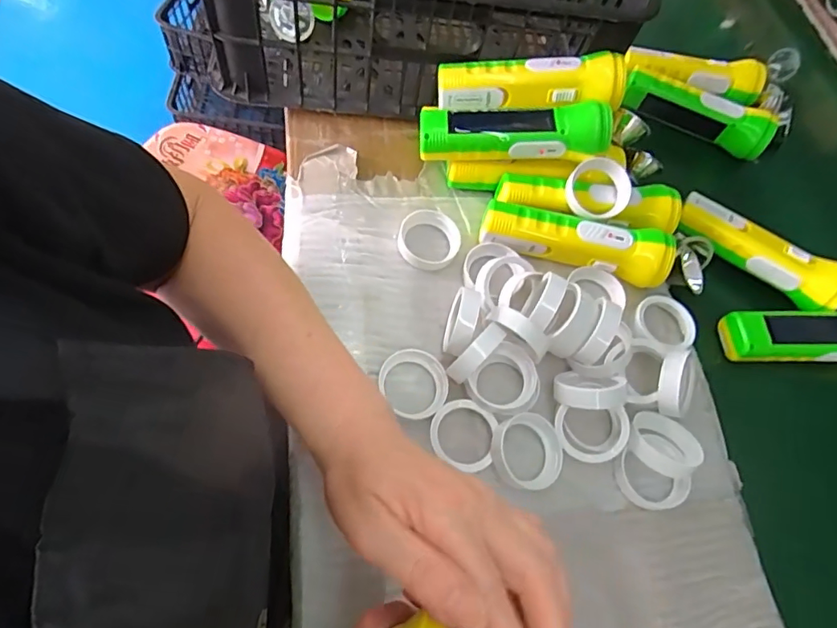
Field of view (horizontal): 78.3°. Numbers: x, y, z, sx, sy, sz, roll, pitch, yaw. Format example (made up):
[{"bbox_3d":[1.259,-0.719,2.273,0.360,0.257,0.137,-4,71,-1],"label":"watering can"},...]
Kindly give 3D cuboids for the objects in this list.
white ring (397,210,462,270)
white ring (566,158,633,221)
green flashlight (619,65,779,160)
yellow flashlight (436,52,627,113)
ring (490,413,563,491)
[{"bbox_3d":[0.010,-0.068,0.451,0.053,0.011,0.054,4,64,-8],"label":"white ring"},{"bbox_3d":[0.159,-0.108,0.449,0.054,0.018,0.054,2,81,-11],"label":"white ring"},{"bbox_3d":[0.294,-0.215,0.547,0.150,0.049,0.035,30,68,12],"label":"green flashlight"},{"bbox_3d":[0.098,-0.202,0.454,0.160,0.049,0.038,3,65,-1],"label":"yellow flashlight"},{"bbox_3d":[0.079,0.100,0.373,0.052,0.013,0.051,4,64,-8],"label":"ring"}]

